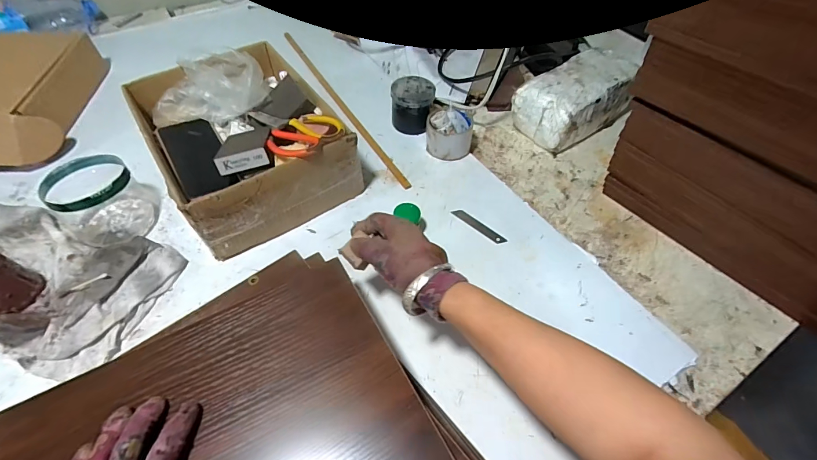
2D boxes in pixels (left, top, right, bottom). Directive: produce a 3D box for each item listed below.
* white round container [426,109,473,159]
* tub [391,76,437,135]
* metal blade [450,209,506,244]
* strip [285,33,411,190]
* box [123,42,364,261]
[{"bbox_3d":[0.075,-0.182,0.694,0.083,0.078,0.084,5,53,3],"label":"white round container"},{"bbox_3d":[0.006,-0.236,0.732,0.079,0.085,0.082,0,53,-1],"label":"tub"},{"bbox_3d":[0.112,-0.007,0.606,0.095,0.004,0.018,38,62,24],"label":"metal blade"},{"bbox_3d":[-0.148,-0.276,0.793,0.019,0.012,0.577,-25,58,-18],"label":"strip"},{"bbox_3d":[-0.262,-0.148,0.610,0.250,0.127,0.321,-30,59,-21],"label":"box"}]

